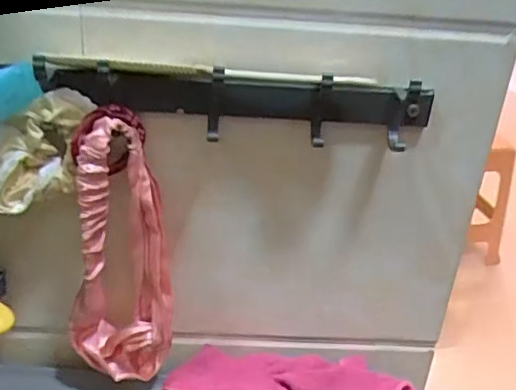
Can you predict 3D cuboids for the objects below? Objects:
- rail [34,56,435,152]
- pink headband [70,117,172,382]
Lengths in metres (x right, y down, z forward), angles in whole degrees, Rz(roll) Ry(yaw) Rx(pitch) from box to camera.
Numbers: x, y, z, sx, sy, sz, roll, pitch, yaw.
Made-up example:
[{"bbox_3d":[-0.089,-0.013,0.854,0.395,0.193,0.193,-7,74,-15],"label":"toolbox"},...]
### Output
[{"bbox_3d":[-0.010,-0.067,0.428,0.282,0.050,0.047,4,28,-1],"label":"rail"},{"bbox_3d":[-0.107,0.050,0.474,0.076,0.223,0.035,6,28,2],"label":"pink headband"}]

